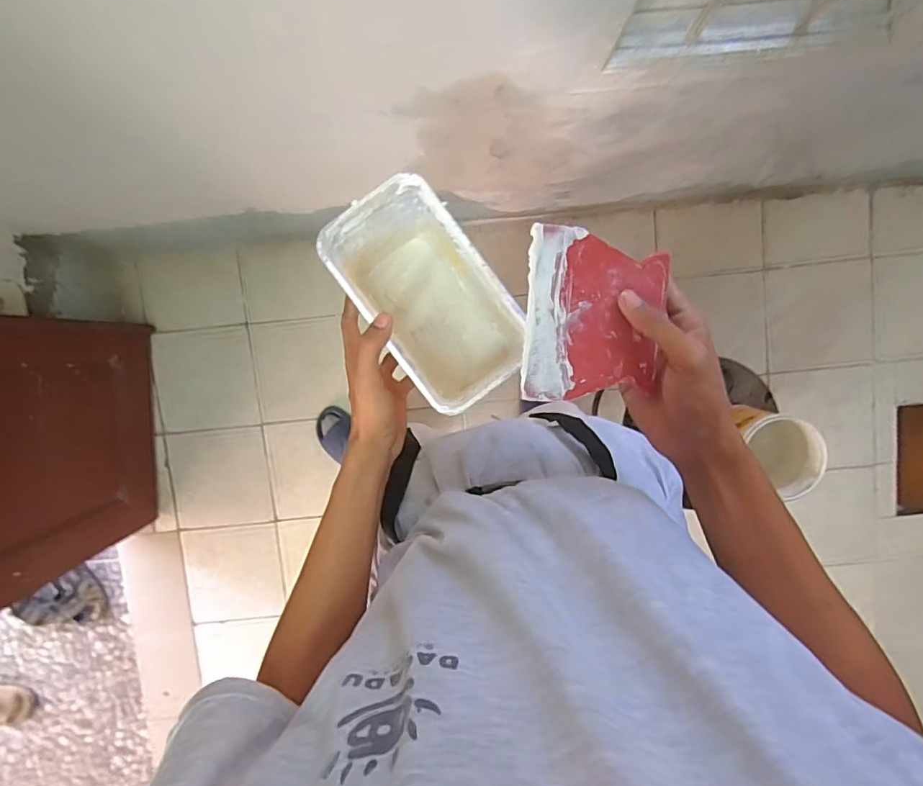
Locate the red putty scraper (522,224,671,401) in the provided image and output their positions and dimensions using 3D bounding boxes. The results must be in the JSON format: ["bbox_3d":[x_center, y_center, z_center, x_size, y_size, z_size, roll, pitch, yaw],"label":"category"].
[{"bbox_3d":[0.099,-0.056,0.381,0.103,0.005,0.122,3,96,-8],"label":"red putty scraper"}]

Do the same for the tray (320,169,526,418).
[{"bbox_3d":[-0.032,-0.092,0.511,0.117,0.151,0.194,-36,93,5],"label":"tray"}]

